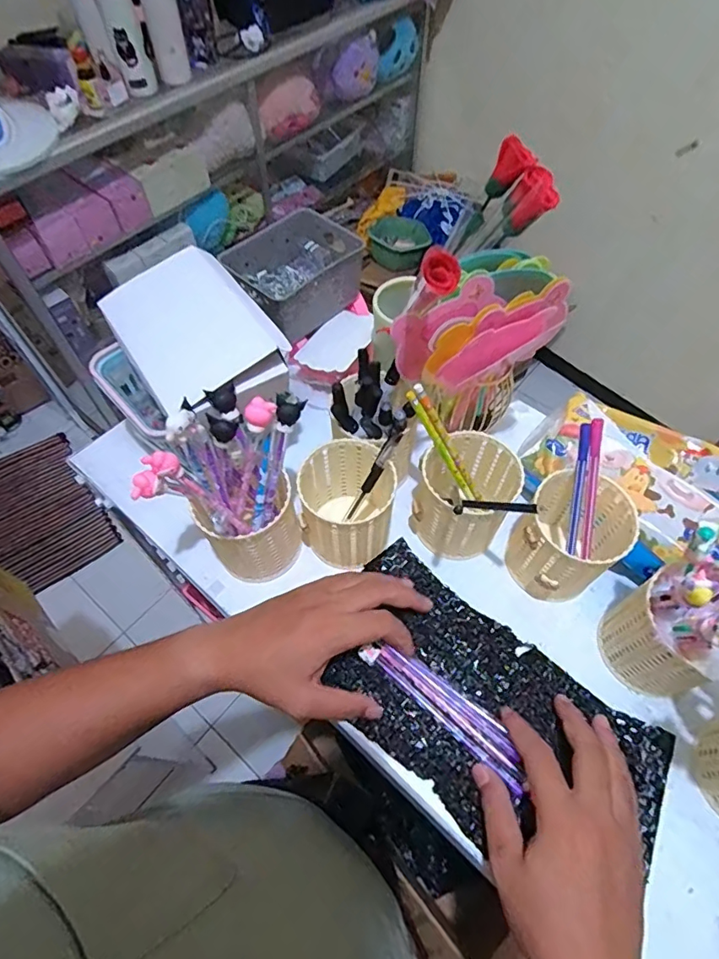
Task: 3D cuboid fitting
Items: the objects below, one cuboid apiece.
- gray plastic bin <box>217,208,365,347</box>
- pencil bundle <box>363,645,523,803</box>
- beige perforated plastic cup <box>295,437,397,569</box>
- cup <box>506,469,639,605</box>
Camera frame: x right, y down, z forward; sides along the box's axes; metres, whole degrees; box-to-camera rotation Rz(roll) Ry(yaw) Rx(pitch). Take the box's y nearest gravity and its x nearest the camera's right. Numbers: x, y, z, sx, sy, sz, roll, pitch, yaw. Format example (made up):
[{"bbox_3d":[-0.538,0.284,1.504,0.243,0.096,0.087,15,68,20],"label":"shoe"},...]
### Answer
[{"bbox_3d":[-0.076,-0.240,0.607,0.132,0.071,0.108,-37,65,-20],"label":"gray plastic bin"},{"bbox_3d":[0.073,0.188,0.425,0.157,0.012,0.035,37,66,20],"label":"pencil bundle"},{"bbox_3d":[-0.010,0.025,0.476,0.077,0.096,0.086,6,59,5],"label":"beige perforated plastic cup"},{"bbox_3d":[0.184,0.057,0.459,0.079,0.097,0.090,33,64,19],"label":"cup"}]

